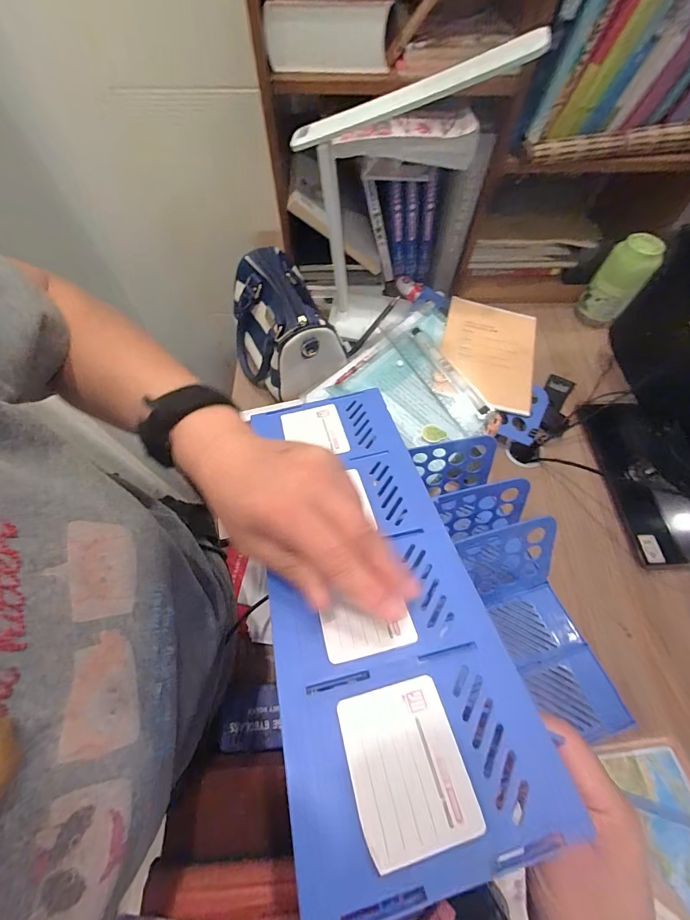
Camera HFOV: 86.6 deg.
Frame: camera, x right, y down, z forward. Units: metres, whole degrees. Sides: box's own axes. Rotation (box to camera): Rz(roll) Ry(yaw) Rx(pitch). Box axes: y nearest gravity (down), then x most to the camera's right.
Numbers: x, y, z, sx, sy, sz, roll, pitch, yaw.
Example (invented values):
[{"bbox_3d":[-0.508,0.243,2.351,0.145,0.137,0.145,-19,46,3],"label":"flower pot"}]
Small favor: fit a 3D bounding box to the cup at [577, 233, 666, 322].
[{"bbox_3d":[0.507,-0.327,0.695,0.077,0.160,0.082,0,64,0],"label":"cup"}]

